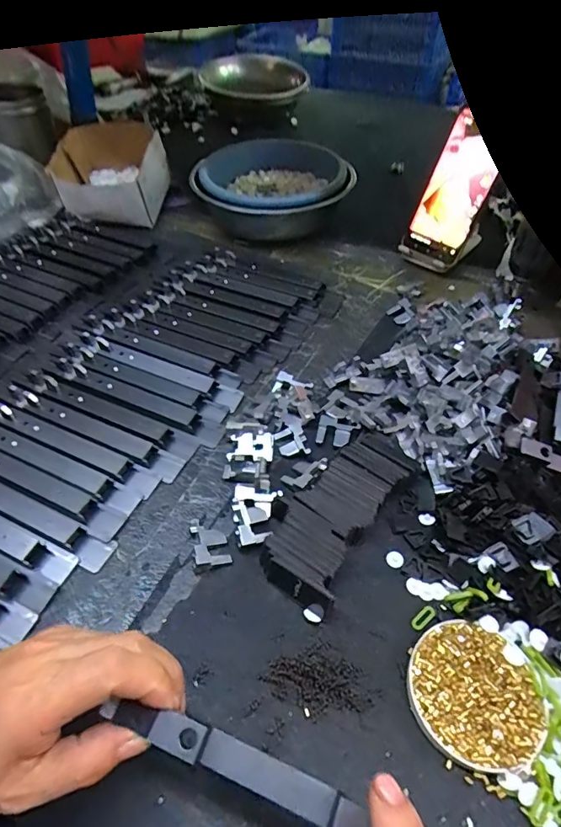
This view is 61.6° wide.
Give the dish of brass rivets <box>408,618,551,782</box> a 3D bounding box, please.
[{"bbox_3d":[0.112,0.165,0.276,0.069,0.013,0.074,0,47,0],"label":"dish of brass rivets"}]

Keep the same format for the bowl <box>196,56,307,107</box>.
[{"bbox_3d":[-0.049,-0.660,0.925,0.206,0.060,0.191,1,47,1],"label":"bowl"}]

